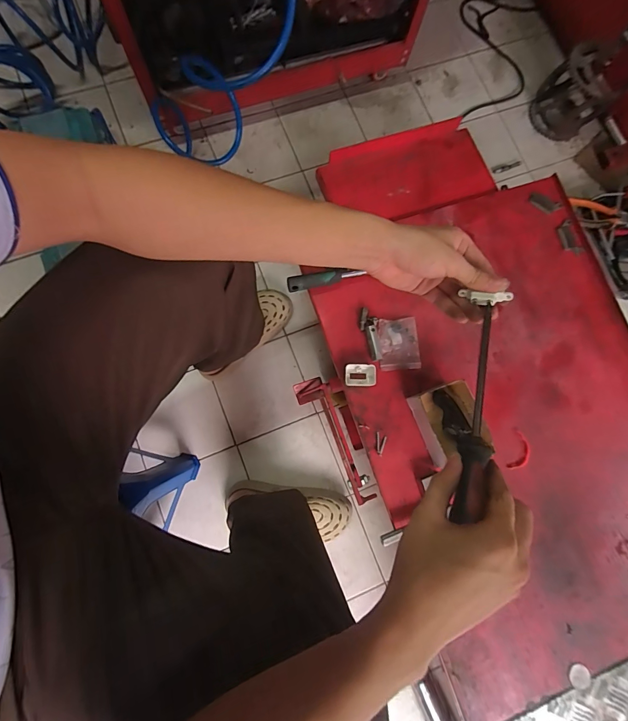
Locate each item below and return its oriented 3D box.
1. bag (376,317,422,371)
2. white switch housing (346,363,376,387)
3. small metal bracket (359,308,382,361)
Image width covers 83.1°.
[{"bbox_3d":[0.164,-0.032,0.683,0.078,0.012,0.097,-6,80,-2],"label":"bag"},{"bbox_3d":[0.088,0.028,0.665,0.058,0.021,0.040,-2,80,-2],"label":"white switch housing"},{"bbox_3d":[0.109,-0.049,0.679,0.034,0.020,0.101,-5,80,-2],"label":"small metal bracket"}]

